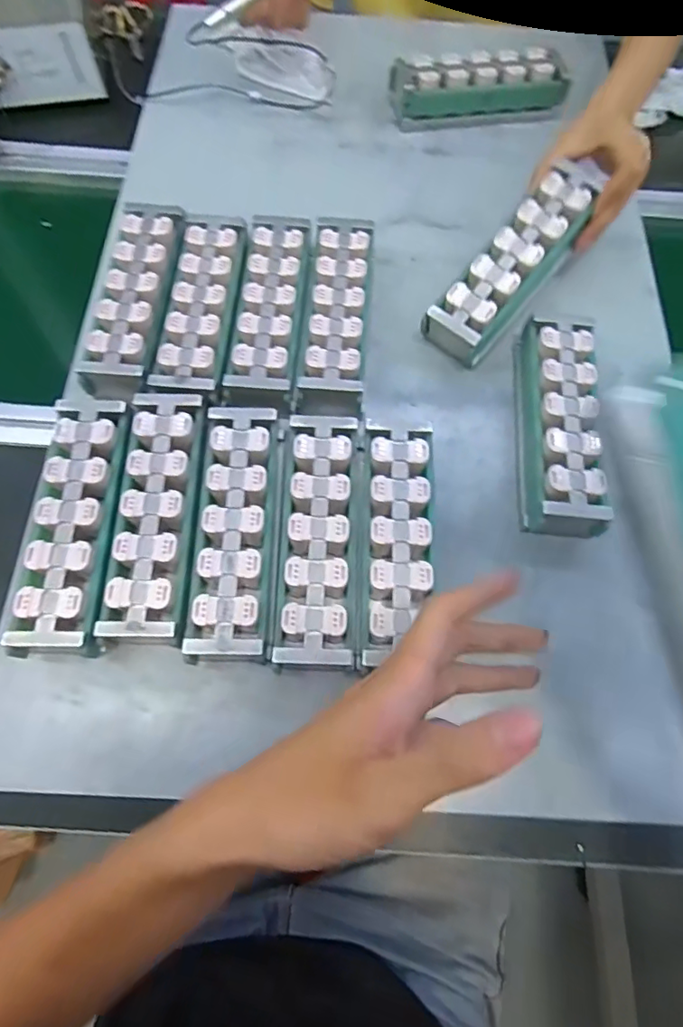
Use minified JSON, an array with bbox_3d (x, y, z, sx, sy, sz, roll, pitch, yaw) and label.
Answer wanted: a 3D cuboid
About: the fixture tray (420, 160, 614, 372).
[{"bbox_3d":[0.157,-0.224,0.474,0.056,0.050,0.194,40,89,13],"label":"fixture tray"}]

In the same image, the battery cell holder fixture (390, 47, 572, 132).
[{"bbox_3d":[0.156,-0.484,0.599,0.193,0.046,0.061,-5,69,-3],"label":"battery cell holder fixture"}]

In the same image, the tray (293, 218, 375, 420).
[{"bbox_3d":[-0.003,-0.172,0.470,0.057,0.045,0.214,6,68,1],"label":"tray"}]

